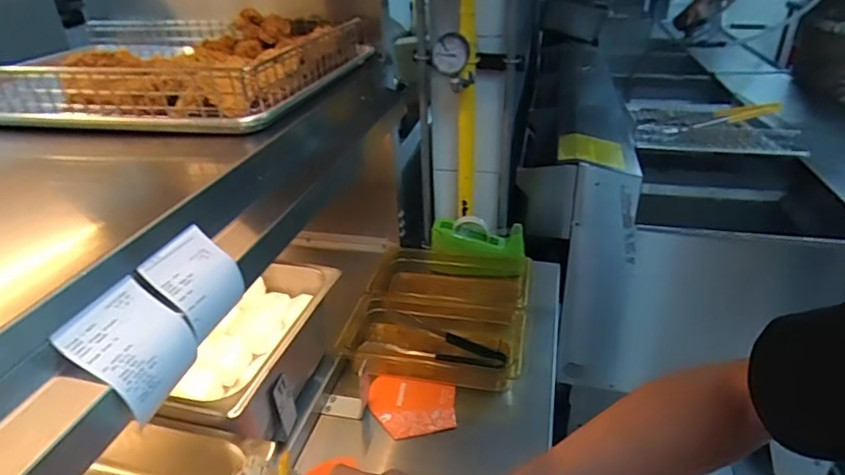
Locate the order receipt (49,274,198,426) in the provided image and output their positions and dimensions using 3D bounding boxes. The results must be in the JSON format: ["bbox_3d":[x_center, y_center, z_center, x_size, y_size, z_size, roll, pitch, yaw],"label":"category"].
[{"bbox_3d":[-0.227,0.084,0.409,0.055,0.071,0.079,3,31,9],"label":"order receipt"}]

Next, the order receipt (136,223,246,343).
[{"bbox_3d":[-0.205,0.039,0.474,0.015,0.080,0.078,-33,17,31],"label":"order receipt"}]

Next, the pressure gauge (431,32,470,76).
[{"bbox_3d":[0.050,-0.326,0.922,0.067,0.073,0.032,-1,30,2],"label":"pressure gauge"}]

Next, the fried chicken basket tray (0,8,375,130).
[{"bbox_3d":[-0.440,-0.296,0.861,0.626,0.091,0.492,4,31,11],"label":"fried chicken basket tray"}]

